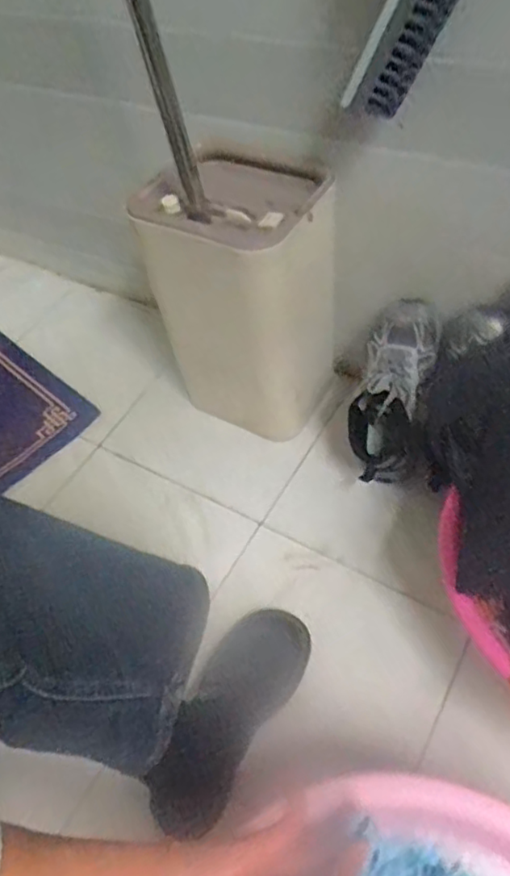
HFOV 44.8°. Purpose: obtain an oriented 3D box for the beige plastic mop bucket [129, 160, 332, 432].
[{"bbox_3d":[0.000,-0.165,0.853,0.230,0.369,0.154,18,57,20],"label":"beige plastic mop bucket"}]

